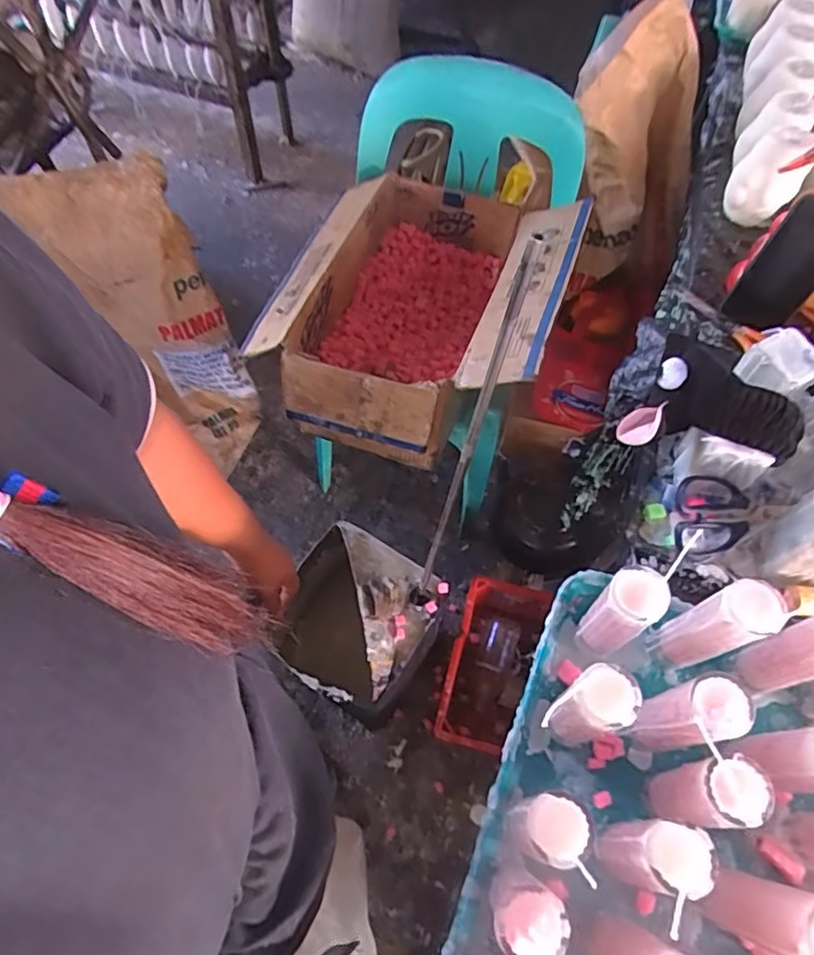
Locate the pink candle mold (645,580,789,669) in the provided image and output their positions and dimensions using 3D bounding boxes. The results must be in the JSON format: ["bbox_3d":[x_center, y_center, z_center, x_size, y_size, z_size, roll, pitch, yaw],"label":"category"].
[{"bbox_3d":[0.249,0.131,0.508,0.053,0.165,0.043,-13,64,-9],"label":"pink candle mold"}]

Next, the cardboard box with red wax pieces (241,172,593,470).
[{"bbox_3d":[0.019,-0.293,1.029,0.440,0.248,0.518,19,64,7],"label":"cardboard box with red wax pieces"}]

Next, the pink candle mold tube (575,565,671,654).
[{"bbox_3d":[0.172,0.118,0.505,0.036,0.149,0.044,-33,69,-18],"label":"pink candle mold tube"}]

